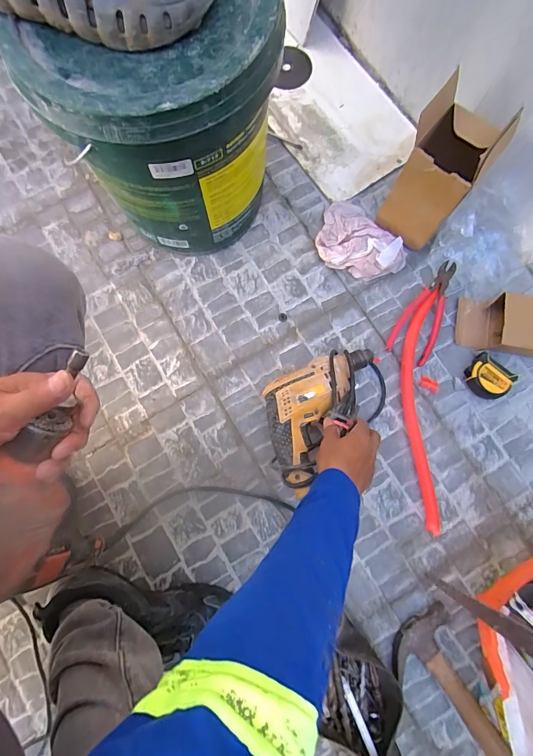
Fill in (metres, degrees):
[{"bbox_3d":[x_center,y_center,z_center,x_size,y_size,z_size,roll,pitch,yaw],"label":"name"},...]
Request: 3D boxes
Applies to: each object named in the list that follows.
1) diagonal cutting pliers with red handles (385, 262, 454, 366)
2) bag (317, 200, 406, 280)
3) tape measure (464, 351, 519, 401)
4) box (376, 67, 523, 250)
[{"bbox_3d":[0.277,-0.115,0.647,0.072,0.029,0.177,28,81,5],"label":"diagonal cutting pliers with red handles"},{"bbox_3d":[0.158,-0.241,0.672,0.121,0.037,0.168,-41,82,-6],"label":"bag"},{"bbox_3d":[0.371,0.000,0.630,0.069,0.036,0.062,38,83,7],"label":"tape measure"},{"bbox_3d":[0.271,-0.322,0.592,0.108,0.214,0.124,40,83,7],"label":"box"}]

